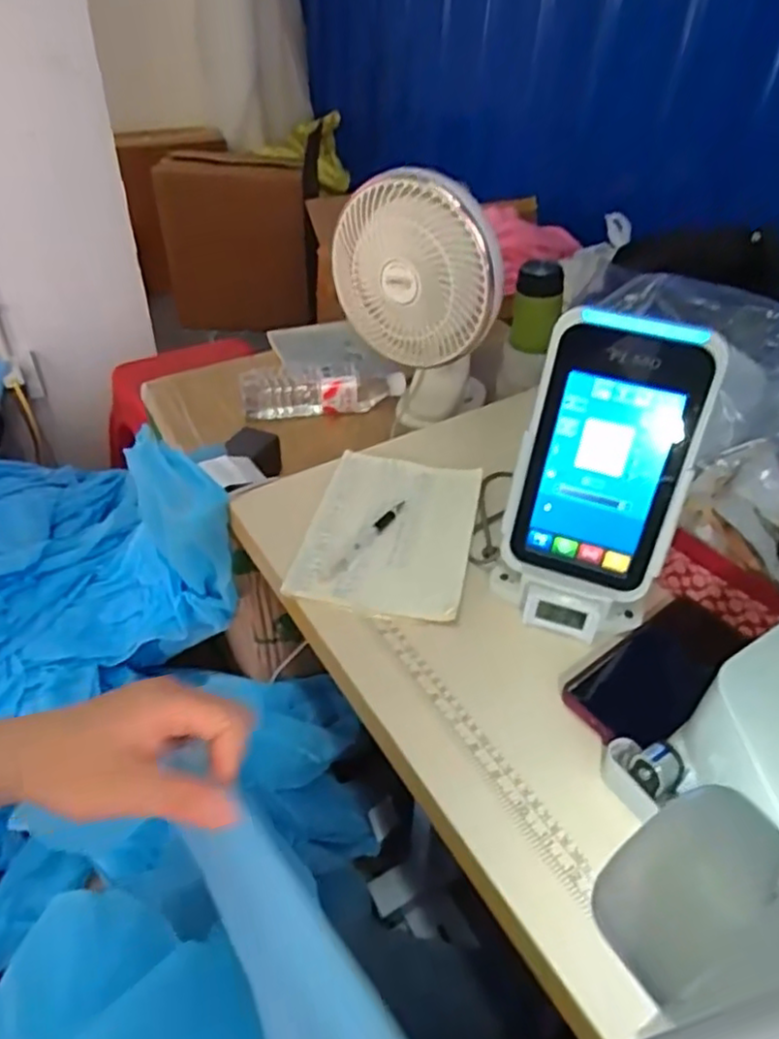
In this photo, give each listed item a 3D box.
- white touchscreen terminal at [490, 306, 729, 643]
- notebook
[{"bbox_3d":[0.163,-0.028,0.539,0.125,0.252,0.031,17,26,16],"label":"white touchscreen terminal"},{"bbox_3d":[0.001,0.008,0.667,0.155,0.021,0.213,10,42,7],"label":"notebook"}]

